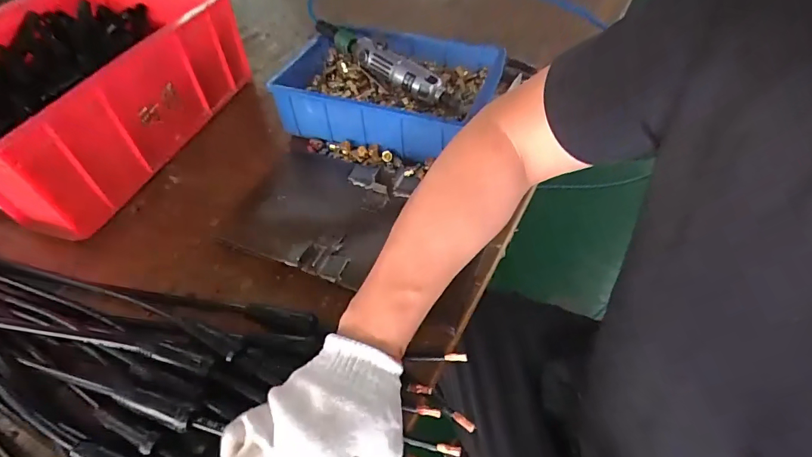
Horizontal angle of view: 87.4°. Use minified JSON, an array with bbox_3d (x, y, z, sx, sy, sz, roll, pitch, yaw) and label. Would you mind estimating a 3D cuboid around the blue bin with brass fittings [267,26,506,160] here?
[{"bbox_3d":[-0.023,-0.204,0.625,0.303,0.092,0.220,20,54,19],"label":"blue bin with brass fittings"}]

